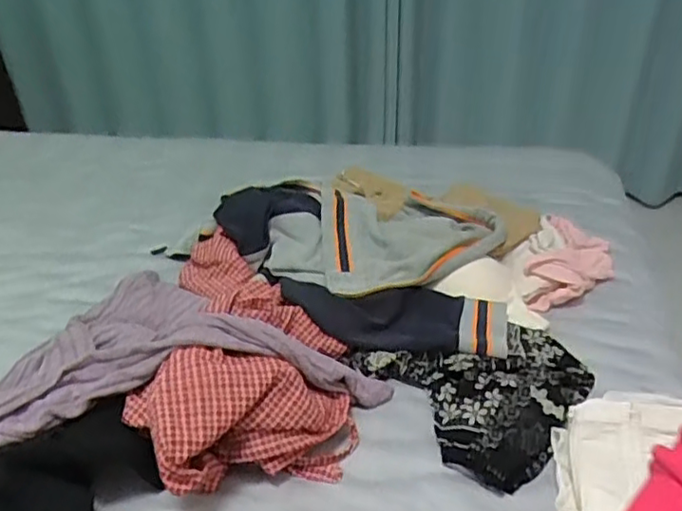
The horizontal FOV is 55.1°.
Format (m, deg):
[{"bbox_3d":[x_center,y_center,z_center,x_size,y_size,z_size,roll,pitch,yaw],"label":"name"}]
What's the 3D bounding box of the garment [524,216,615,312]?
[{"bbox_3d":[0.333,0.008,0.938,0.107,0.049,0.209,15,39,24],"label":"garment"}]

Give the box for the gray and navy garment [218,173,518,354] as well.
[{"bbox_3d":[0.025,-0.007,0.930,0.433,0.080,0.322,7,38,17],"label":"gray and navy garment"}]

